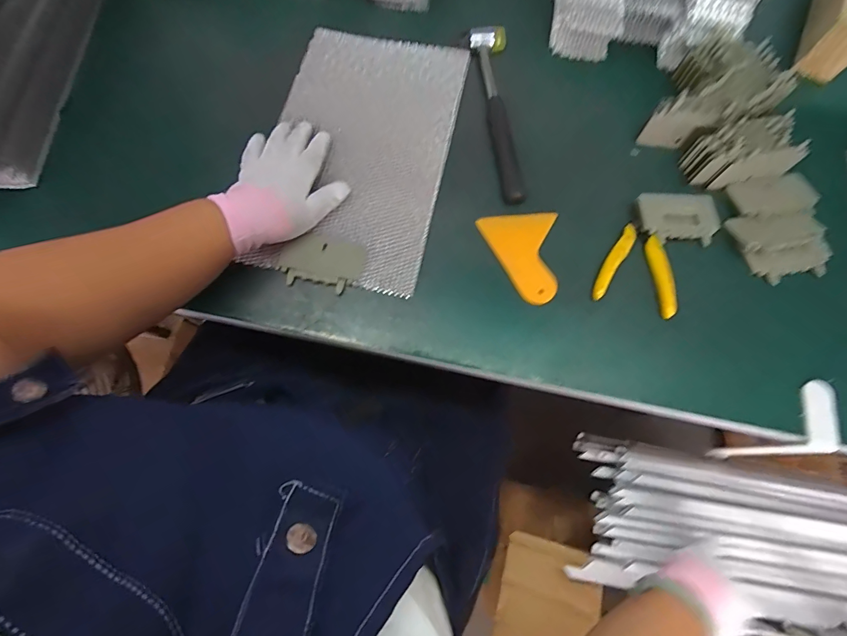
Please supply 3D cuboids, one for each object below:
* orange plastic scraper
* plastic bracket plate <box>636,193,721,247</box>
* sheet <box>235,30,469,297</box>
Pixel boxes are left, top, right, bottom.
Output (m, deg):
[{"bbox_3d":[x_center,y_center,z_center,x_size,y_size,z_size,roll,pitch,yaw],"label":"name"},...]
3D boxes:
[{"bbox_3d":[0.107,-0.064,0.437,0.081,0.009,0.100,-7,74,-4],"label":"orange plastic scraper"},{"bbox_3d":[0.277,-0.110,0.443,0.091,0.004,0.058,-2,74,-3],"label":"plastic bracket plate"},{"bbox_3d":[-0.074,-0.199,0.474,0.197,0.015,0.332,11,68,3],"label":"sheet"}]

